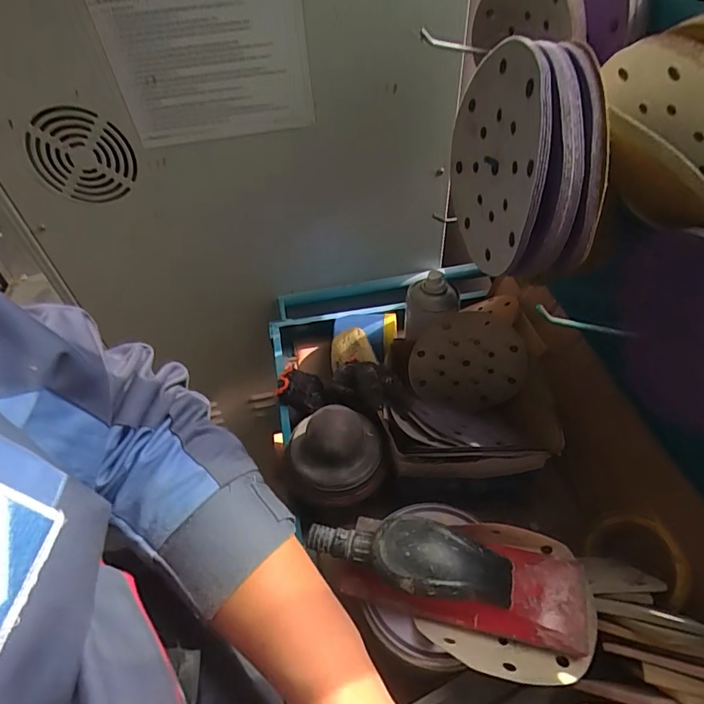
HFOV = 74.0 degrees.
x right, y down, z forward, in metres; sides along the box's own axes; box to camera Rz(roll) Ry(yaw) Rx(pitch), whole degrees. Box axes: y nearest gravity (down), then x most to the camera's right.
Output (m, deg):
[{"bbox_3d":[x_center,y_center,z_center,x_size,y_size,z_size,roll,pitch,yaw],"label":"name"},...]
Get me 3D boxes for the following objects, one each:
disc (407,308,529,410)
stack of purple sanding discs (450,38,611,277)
[{"bbox_3d":[0.140,0.017,0.570,0.136,0.137,0.010,-2,33,6],"label":"disc"},{"bbox_3d":[0.111,-0.125,0.311,0.042,0.133,0.135,-10,48,-5],"label":"stack of purple sanding discs"}]

